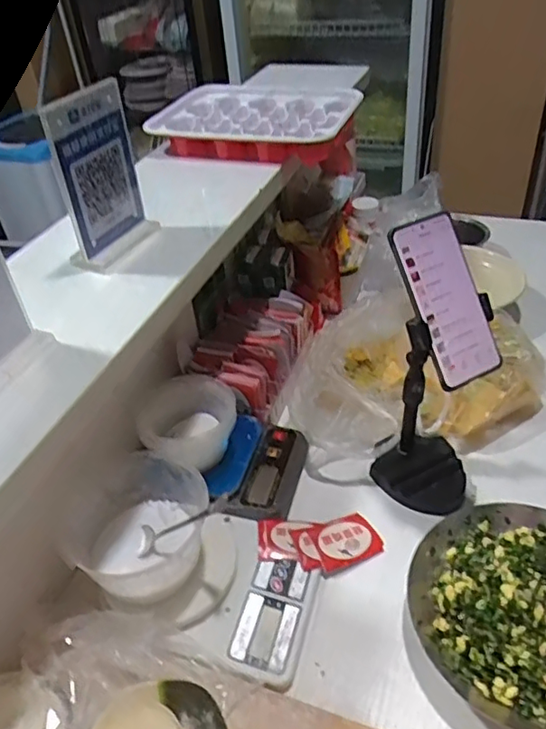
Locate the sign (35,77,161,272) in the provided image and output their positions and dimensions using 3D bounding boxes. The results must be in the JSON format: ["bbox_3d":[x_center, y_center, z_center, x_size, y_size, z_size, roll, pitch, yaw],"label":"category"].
[{"bbox_3d":[-0.172,-0.185,0.581,0.034,0.164,0.099,13,44,21],"label":"sign"}]

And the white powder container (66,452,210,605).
[{"bbox_3d":[-0.138,0.174,0.605,0.140,0.094,0.142,-3,40,3],"label":"white powder container"}]

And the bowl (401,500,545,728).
[{"bbox_3d":[0.242,0.227,0.542,0.223,0.073,0.226,11,43,19],"label":"bowl"}]

